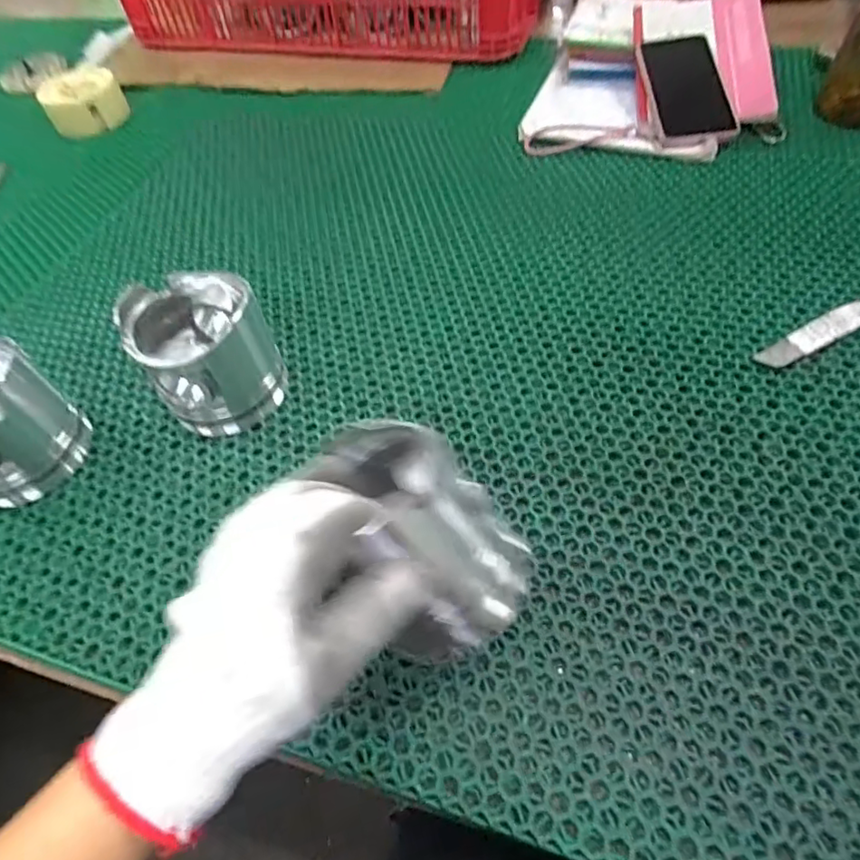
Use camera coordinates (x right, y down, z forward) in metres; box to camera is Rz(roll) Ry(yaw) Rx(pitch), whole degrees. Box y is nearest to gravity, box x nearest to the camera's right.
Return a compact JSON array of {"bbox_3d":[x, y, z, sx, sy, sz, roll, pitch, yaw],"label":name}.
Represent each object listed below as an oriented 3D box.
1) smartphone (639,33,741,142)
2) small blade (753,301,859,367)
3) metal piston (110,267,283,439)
[{"bbox_3d":[0.284,-0.375,0.623,0.081,0.015,0.168,-3,65,9],"label":"smartphone"},{"bbox_3d":[0.302,-0.075,0.438,0.108,0.012,0.025,-25,56,-13],"label":"small blade"},{"bbox_3d":[-0.164,-0.058,0.420,0.086,0.091,0.085,-33,58,-18],"label":"metal piston"}]

